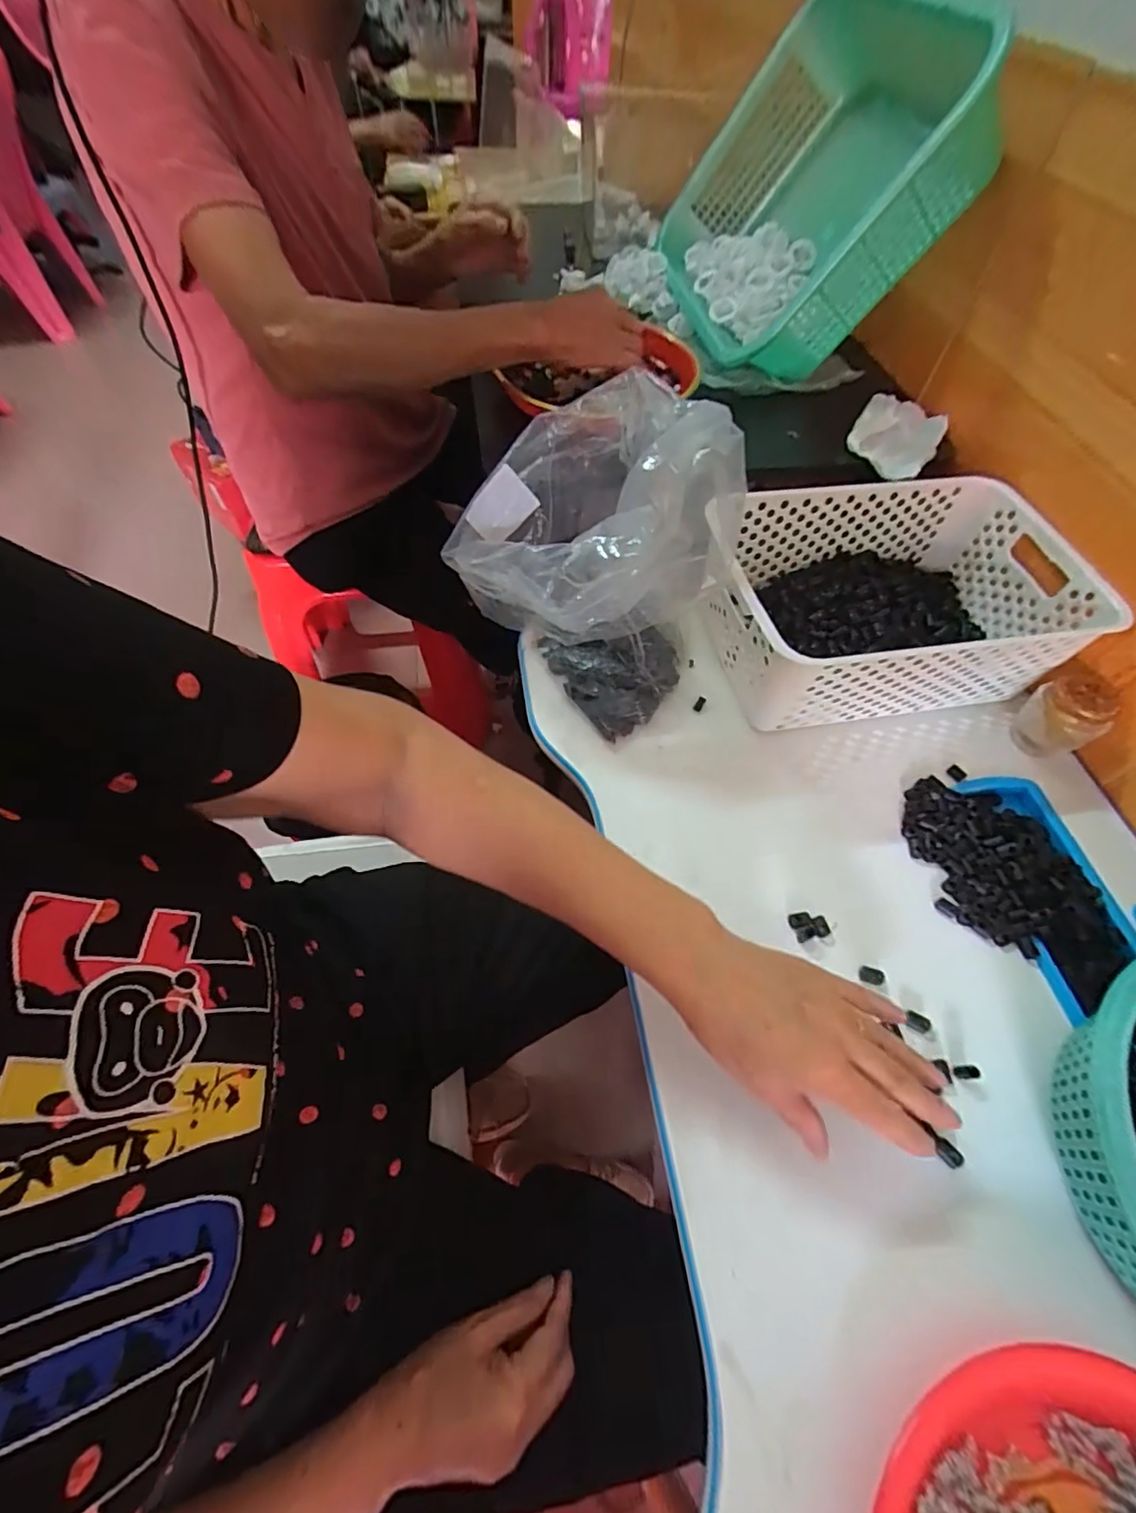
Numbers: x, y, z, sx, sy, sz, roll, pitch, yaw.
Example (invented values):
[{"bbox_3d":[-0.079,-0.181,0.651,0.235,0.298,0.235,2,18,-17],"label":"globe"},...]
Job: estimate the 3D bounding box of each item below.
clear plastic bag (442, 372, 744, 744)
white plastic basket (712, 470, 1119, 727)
[{"bbox_3d":[0.027,-0.206,0.476,0.203,0.128,0.213,31,62,16],"label":"clear plastic bag"},{"bbox_3d":[0.288,-0.145,0.529,0.321,0.101,0.201,-9,59,-9],"label":"white plastic basket"}]

